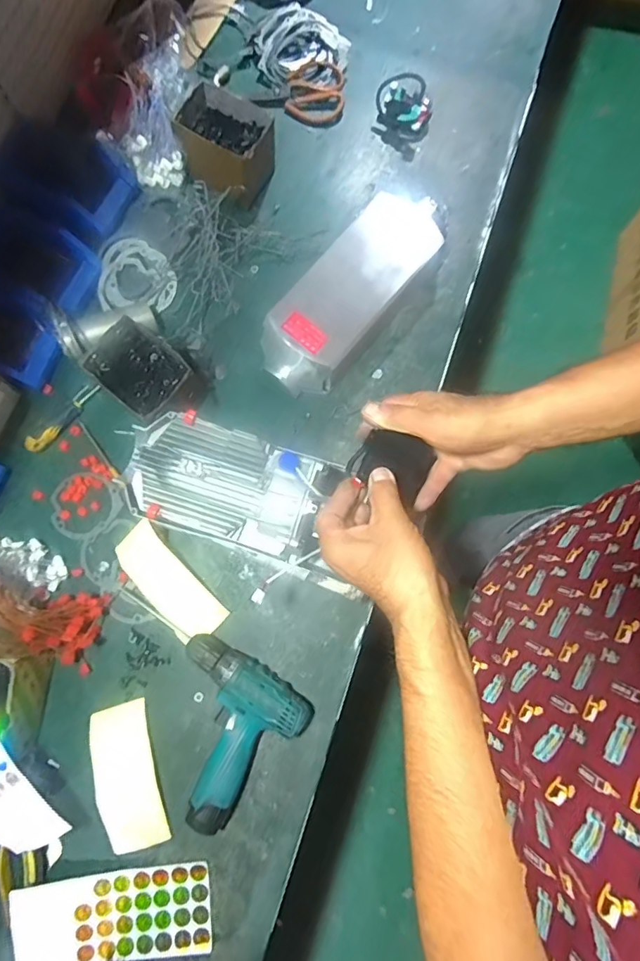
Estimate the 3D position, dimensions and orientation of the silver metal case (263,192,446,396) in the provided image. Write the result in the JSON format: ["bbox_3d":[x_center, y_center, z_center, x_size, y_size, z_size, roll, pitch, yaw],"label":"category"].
[{"bbox_3d":[0.050,-0.288,0.754,0.127,0.070,0.350,38,82,7],"label":"silver metal case"}]

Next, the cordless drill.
[{"bbox_3d":[-0.139,0.332,0.653,0.189,0.049,0.202,35,81,7],"label":"cordless drill"}]

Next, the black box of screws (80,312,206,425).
[{"bbox_3d":[-0.246,-0.151,0.711,0.144,0.082,0.114,40,82,7],"label":"black box of screws"}]

